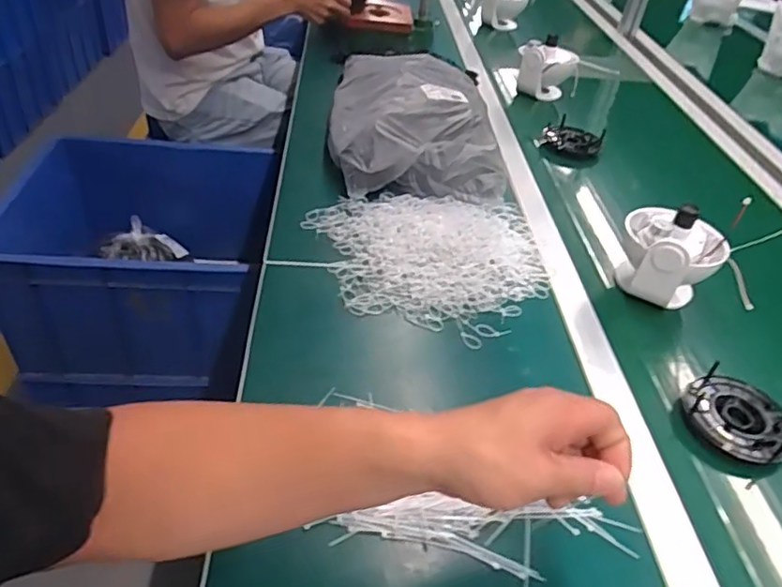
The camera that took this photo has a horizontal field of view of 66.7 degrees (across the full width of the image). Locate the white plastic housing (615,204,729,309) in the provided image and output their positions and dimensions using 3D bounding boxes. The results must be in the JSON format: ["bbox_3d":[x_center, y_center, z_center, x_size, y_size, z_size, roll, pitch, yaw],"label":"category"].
[{"bbox_3d":[0.337,-0.048,0.721,0.112,0.108,0.112,26,43,21],"label":"white plastic housing"}]

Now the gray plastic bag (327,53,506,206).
[{"bbox_3d":[0.031,-0.273,0.931,0.245,0.096,0.348,2,40,-6],"label":"gray plastic bag"}]

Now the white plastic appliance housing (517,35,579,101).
[{"bbox_3d":[0.311,-0.450,1.208,0.116,0.110,0.074,16,40,10],"label":"white plastic appliance housing"}]

